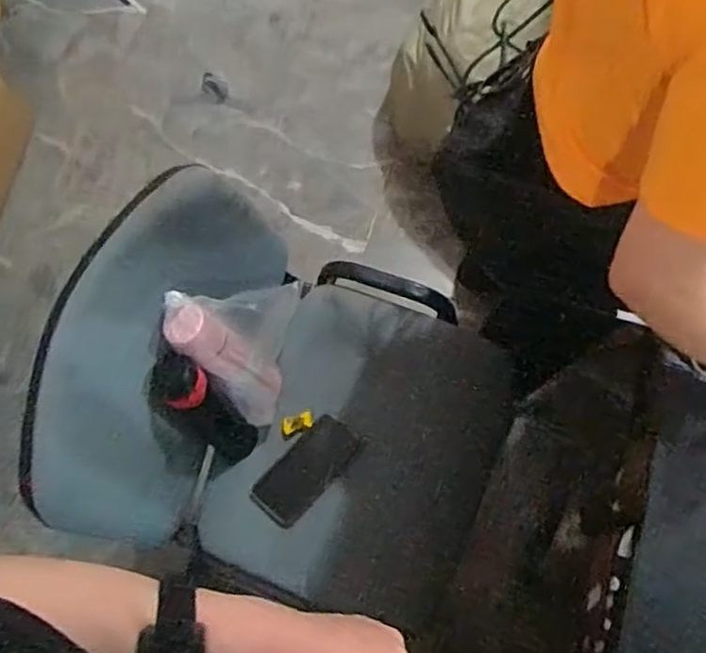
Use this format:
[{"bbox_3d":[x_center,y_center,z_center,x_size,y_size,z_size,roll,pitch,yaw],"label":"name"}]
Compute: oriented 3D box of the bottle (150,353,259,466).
[{"bbox_3d":[-0.199,0.127,0.936,0.065,0.230,0.082,32,71,34],"label":"bottle"}]

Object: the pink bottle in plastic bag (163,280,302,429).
[{"bbox_3d":[-0.170,0.003,0.957,0.075,0.258,0.214,2,68,27],"label":"pink bottle in plastic bag"}]

